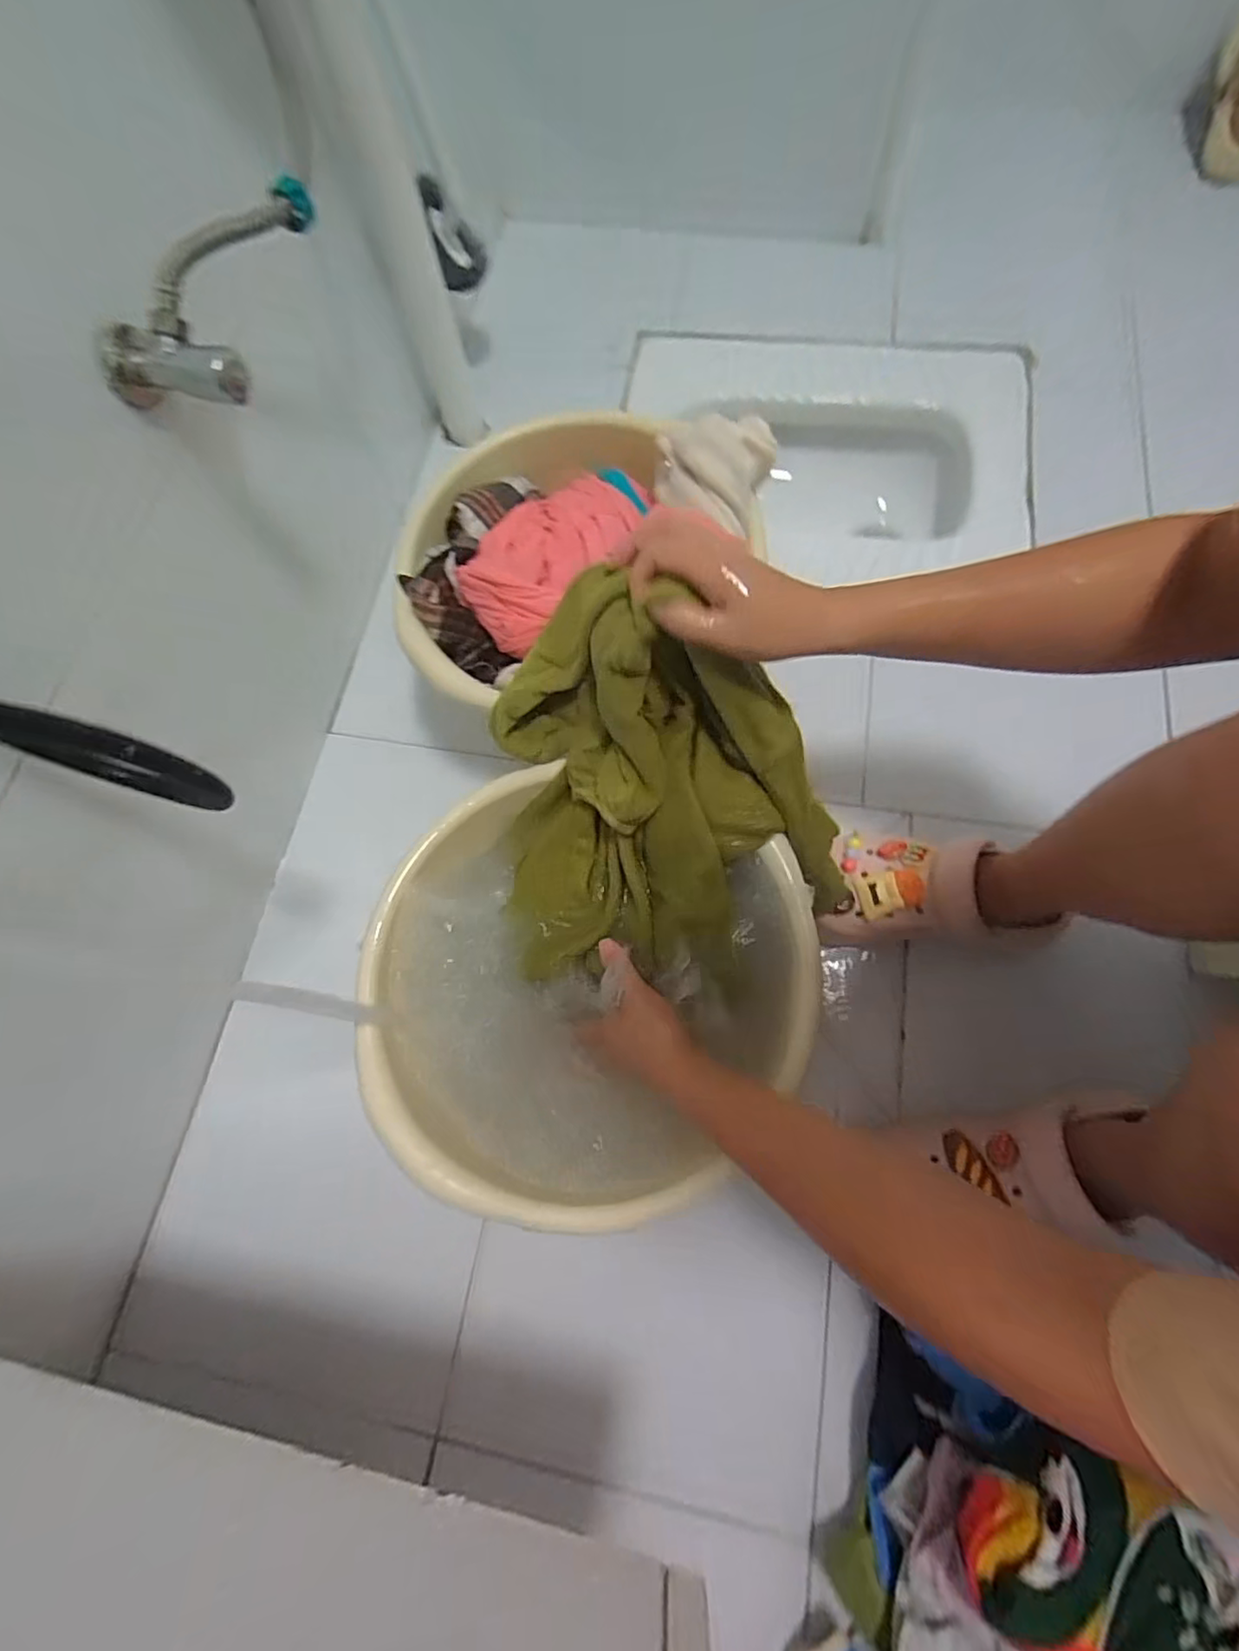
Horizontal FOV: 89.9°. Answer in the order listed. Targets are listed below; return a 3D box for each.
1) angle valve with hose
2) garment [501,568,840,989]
[{"bbox_3d":[-0.300,-0.396,0.453,0.099,0.051,0.191,9,72,8],"label":"angle valve with hose"},{"bbox_3d":[0.041,-0.037,0.463,0.272,0.182,0.229,-9,69,-2],"label":"garment"}]

